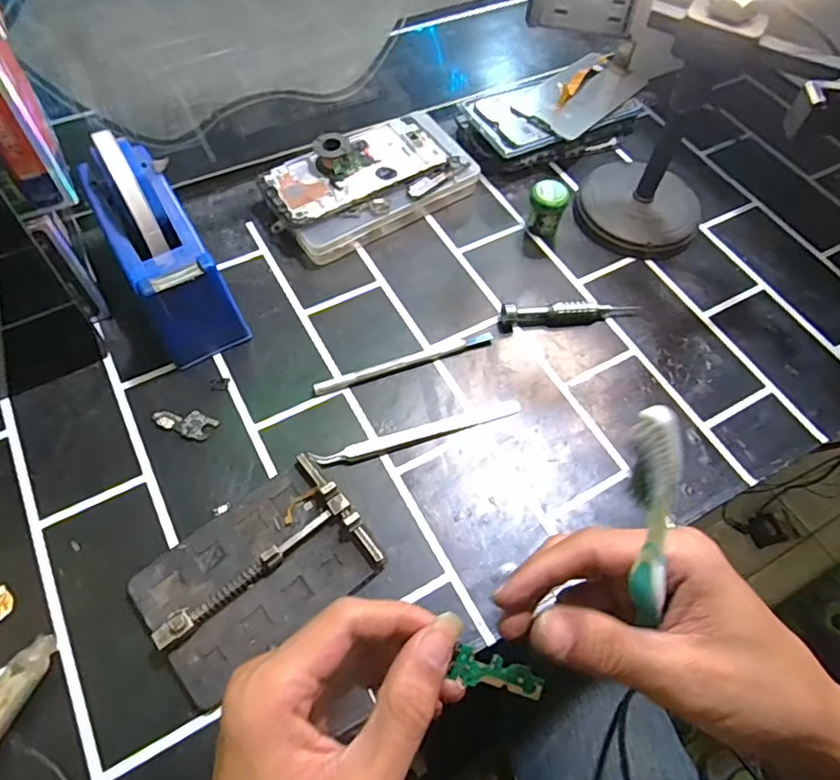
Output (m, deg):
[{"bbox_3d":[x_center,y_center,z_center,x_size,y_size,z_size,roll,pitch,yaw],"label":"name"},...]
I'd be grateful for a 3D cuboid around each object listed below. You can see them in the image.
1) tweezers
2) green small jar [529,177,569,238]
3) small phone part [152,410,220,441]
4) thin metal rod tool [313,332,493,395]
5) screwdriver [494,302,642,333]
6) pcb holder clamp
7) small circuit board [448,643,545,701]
[{"bbox_3d":[0.000,0.029,0.402,0.148,0.008,0.013,-16,63,-13],"label":"tweezers"},{"bbox_3d":[0.106,-0.153,0.493,0.030,0.044,0.030,2,61,-3],"label":"green small jar"},{"bbox_3d":[-0.161,0.021,0.398,0.042,0.004,0.019,20,61,7],"label":"small phone part"},{"bbox_3d":[-0.009,-0.021,0.426,0.138,0.009,0.011,-18,63,-14],"label":"thin metal rod tool"},{"bbox_3d":[0.119,-0.060,0.454,0.112,0.015,0.015,-4,61,-6],"label":"screwdriver"},{"bbox_3d":[-0.095,0.106,0.343,0.125,0.021,0.085,-34,68,-21],"label":"pcb holder clamp"},{"bbox_3d":[0.033,0.114,0.232,0.038,0.005,0.012,22,60,-11],"label":"small circuit board"}]

